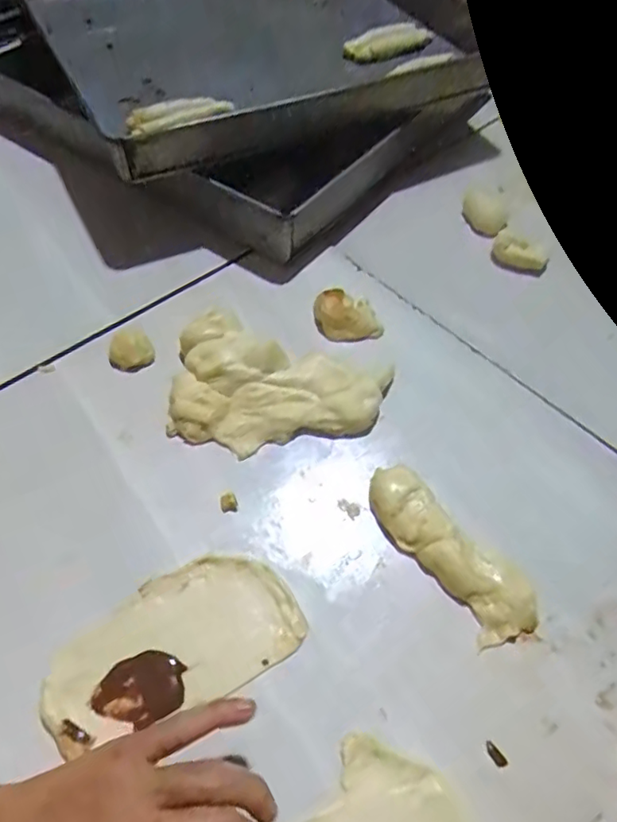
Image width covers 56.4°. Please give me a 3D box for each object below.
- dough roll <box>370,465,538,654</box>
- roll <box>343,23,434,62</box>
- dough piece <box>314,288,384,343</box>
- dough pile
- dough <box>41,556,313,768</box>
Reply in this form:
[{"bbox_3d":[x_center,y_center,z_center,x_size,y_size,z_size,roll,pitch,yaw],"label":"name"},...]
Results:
[{"bbox_3d":[0.094,0.093,0.391,0.049,0.023,0.134,-29,61,-20],"label":"dough roll"},{"bbox_3d":[0.097,-0.441,0.686,0.117,0.032,0.024,-20,58,-15],"label":"roll"},{"bbox_3d":[0.034,-0.089,0.516,0.057,0.018,0.047,-5,56,-5],"label":"dough piece"},{"bbox_3d":[-0.029,-0.014,0.454,0.164,0.027,0.108,17,57,10],"label":"dough pile"},{"bbox_3d":[-0.084,0.144,0.360,0.154,0.008,0.081,-23,59,-16],"label":"dough"}]

